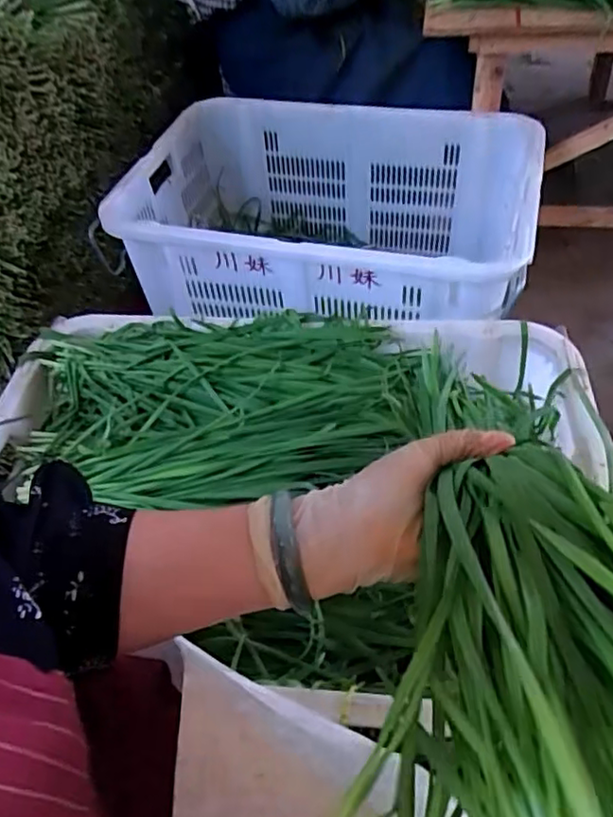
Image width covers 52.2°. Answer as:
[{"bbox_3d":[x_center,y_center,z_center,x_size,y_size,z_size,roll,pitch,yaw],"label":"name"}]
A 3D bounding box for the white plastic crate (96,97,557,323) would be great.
[{"bbox_3d":[0.036,-0.322,1.134,0.661,0.290,0.467,10,51,14],"label":"white plastic crate"}]

